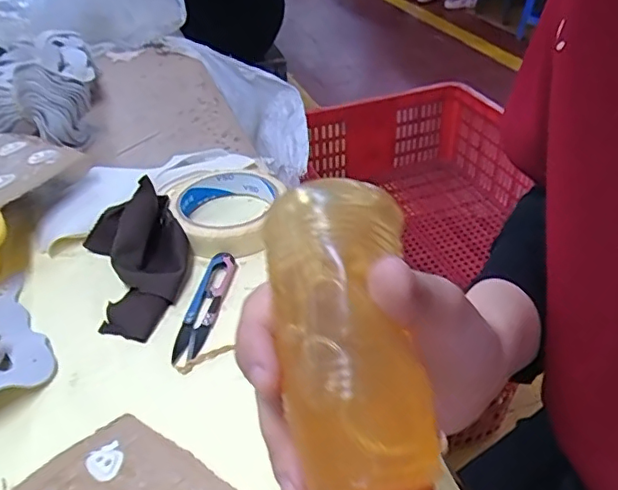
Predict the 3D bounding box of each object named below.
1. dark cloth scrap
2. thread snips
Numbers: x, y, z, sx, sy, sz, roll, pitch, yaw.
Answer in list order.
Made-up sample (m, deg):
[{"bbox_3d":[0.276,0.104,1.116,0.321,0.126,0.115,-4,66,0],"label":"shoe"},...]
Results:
[{"bbox_3d":[-0.128,0.010,0.426,0.076,0.047,0.139,-11,51,-9],"label":"dark cloth scrap"},{"bbox_3d":[-0.074,0.042,0.398,0.022,0.015,0.099,3,37,10],"label":"thread snips"}]

